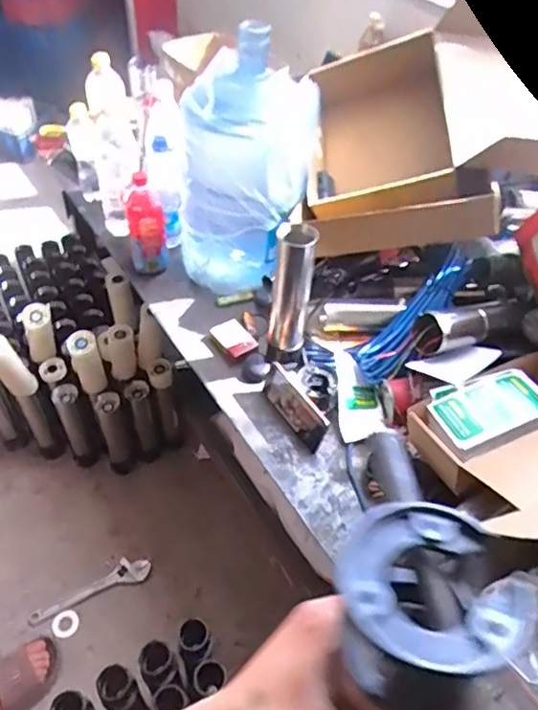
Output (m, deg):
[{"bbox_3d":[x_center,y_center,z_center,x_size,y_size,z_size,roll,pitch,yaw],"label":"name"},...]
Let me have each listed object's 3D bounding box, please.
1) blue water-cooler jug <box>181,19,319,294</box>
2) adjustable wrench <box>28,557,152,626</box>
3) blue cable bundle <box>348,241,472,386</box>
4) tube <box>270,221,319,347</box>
[{"bbox_3d":[-0.049,-0.382,1.183,0.281,0.426,0.257,-3,49,-5],"label":"blue water-cooler jug"},{"bbox_3d":[-0.434,0.568,1.404,0.290,0.014,0.061,-18,52,-18],"label":"adjustable wrench"},{"bbox_3d":[0.273,-0.082,1.065,0.089,0.052,0.323,37,74,26],"label":"blue cable bundle"},{"bbox_3d":[0.038,-0.114,1.016,0.067,0.241,0.058,13,49,8],"label":"tube"}]

